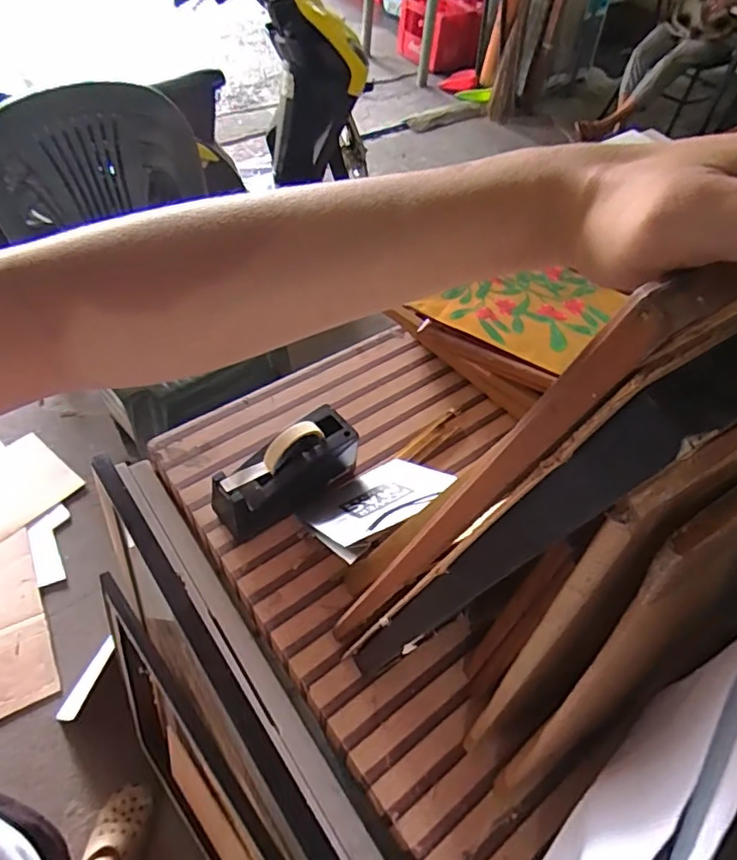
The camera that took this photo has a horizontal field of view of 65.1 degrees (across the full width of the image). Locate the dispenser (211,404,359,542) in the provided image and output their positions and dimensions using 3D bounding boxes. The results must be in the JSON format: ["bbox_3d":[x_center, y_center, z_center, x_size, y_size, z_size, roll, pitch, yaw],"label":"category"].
[{"bbox_3d":[-0.111,0.049,0.779,0.202,0.121,0.083,-28,60,-24],"label":"dispenser"}]

